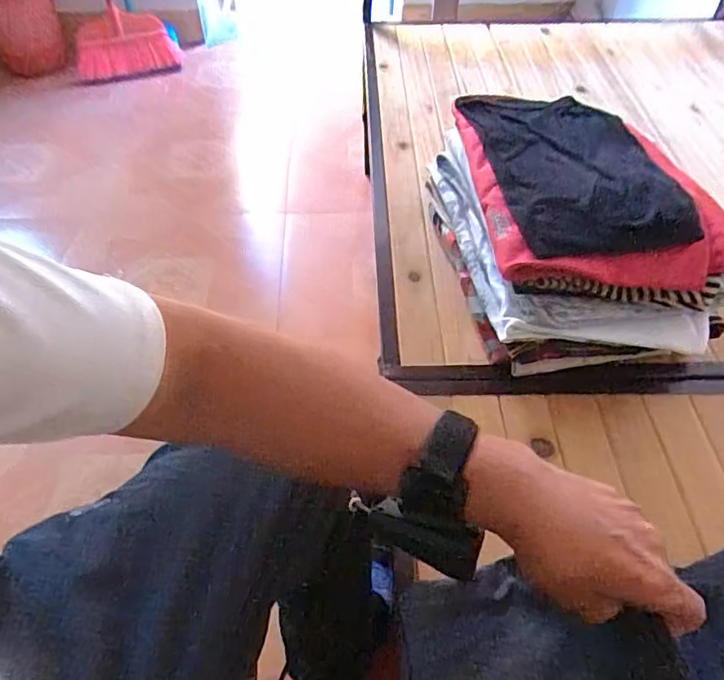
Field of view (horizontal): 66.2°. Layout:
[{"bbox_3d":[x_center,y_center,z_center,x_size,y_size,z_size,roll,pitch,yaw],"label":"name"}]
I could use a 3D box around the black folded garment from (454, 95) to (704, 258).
[{"bbox_3d":[0.227,-0.196,0.600,0.181,0.033,0.287,-4,50,-4],"label":"black folded garment"}]

